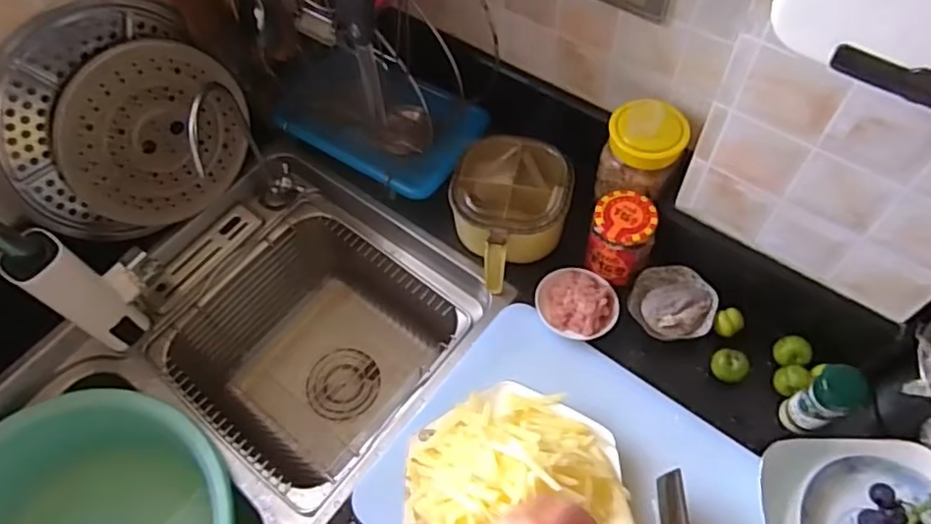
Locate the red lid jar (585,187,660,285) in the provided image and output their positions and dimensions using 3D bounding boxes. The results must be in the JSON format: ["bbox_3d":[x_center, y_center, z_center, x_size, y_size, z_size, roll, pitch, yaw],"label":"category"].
[{"bbox_3d":[0.176,-0.029,0.706,0.066,0.087,0.065,-2,60,3],"label":"red lid jar"}]

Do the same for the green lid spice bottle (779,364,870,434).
[{"bbox_3d":[0.343,0.137,0.611,0.032,0.118,0.041,-25,61,-11],"label":"green lid spice bottle"}]

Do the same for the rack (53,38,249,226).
[{"bbox_3d":[-0.374,-0.151,0.767,0.213,0.221,0.020,-18,42,-42],"label":"rack"}]

